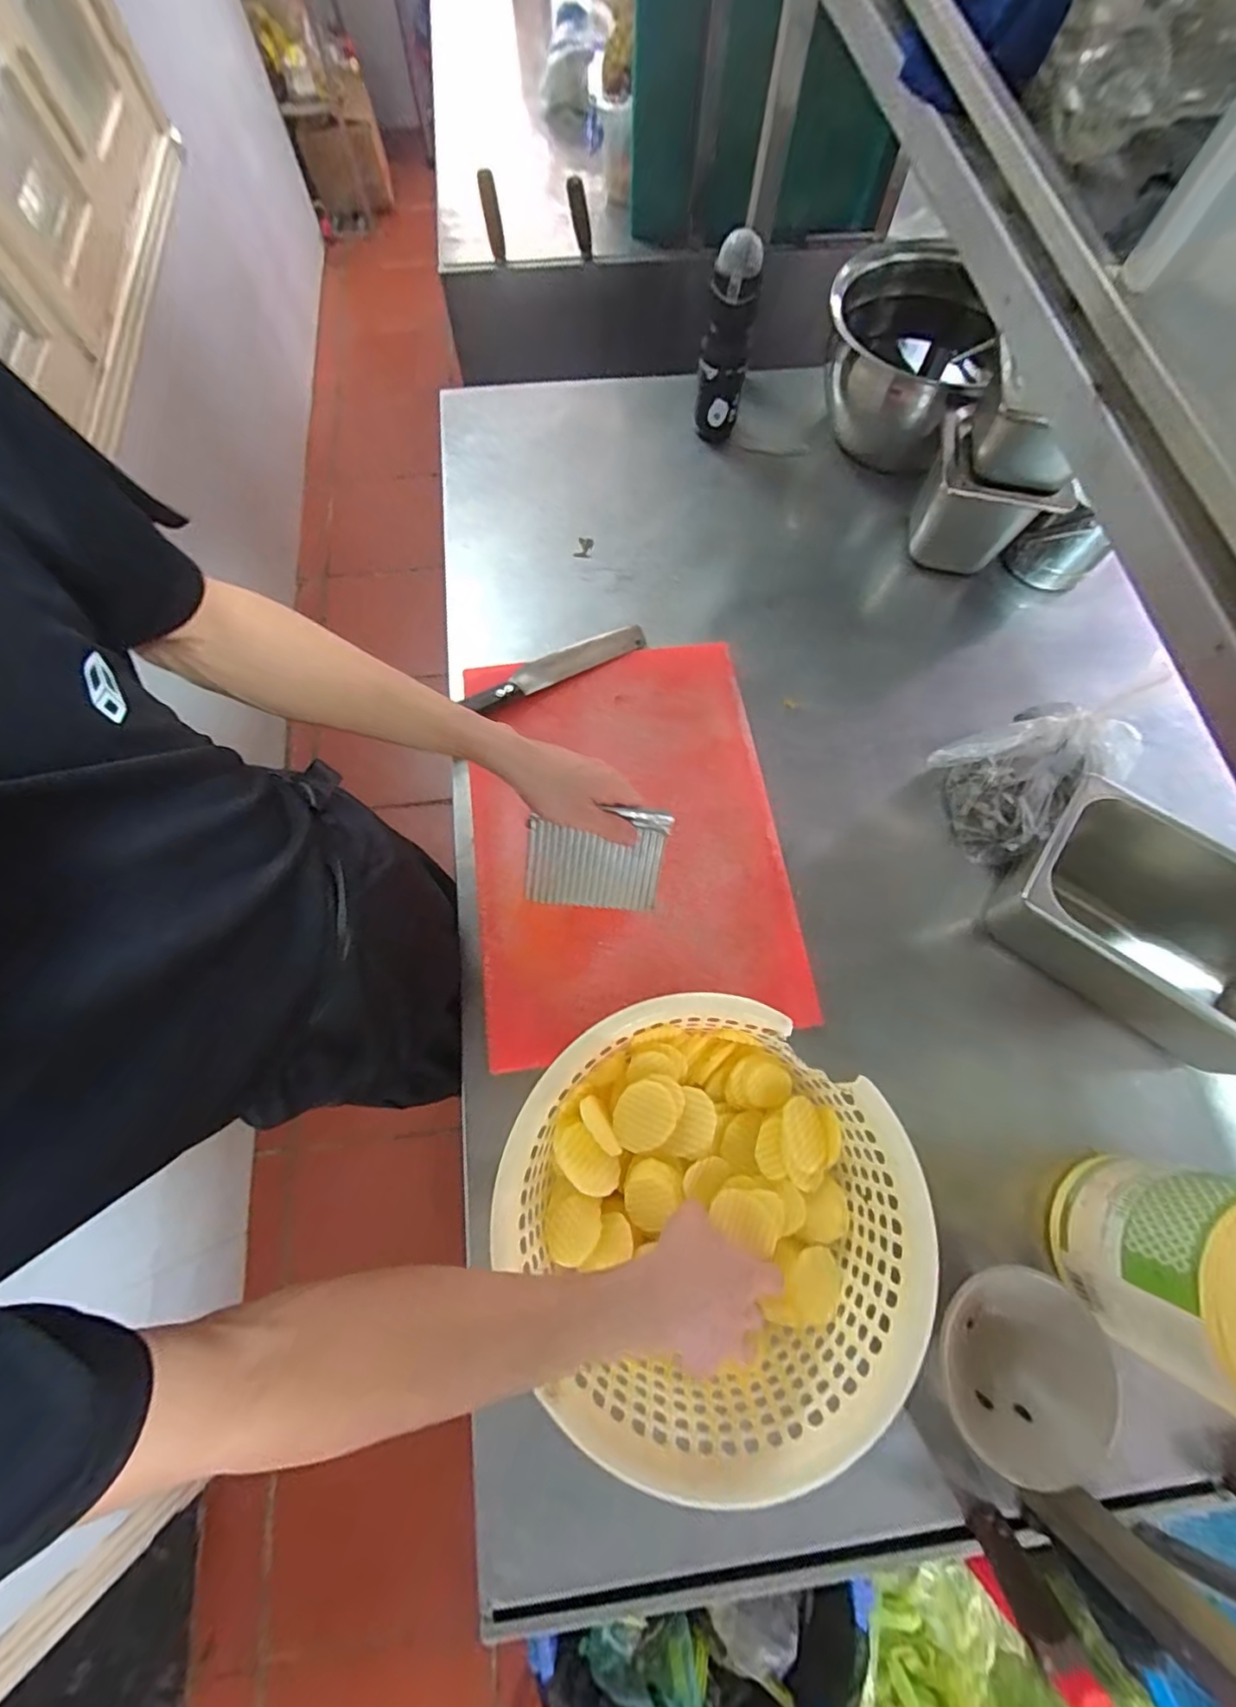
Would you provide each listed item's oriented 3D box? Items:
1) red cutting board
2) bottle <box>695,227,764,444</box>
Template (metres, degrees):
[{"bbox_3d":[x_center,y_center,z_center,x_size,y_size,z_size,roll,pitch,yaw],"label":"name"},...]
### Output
[{"bbox_3d":[0.004,-0.031,0.686,0.346,0.025,0.480,-8,71,-3],"label":"red cutting board"},{"bbox_3d":[0.154,-0.728,0.842,0.067,0.244,0.080,8,71,3],"label":"bottle"}]

